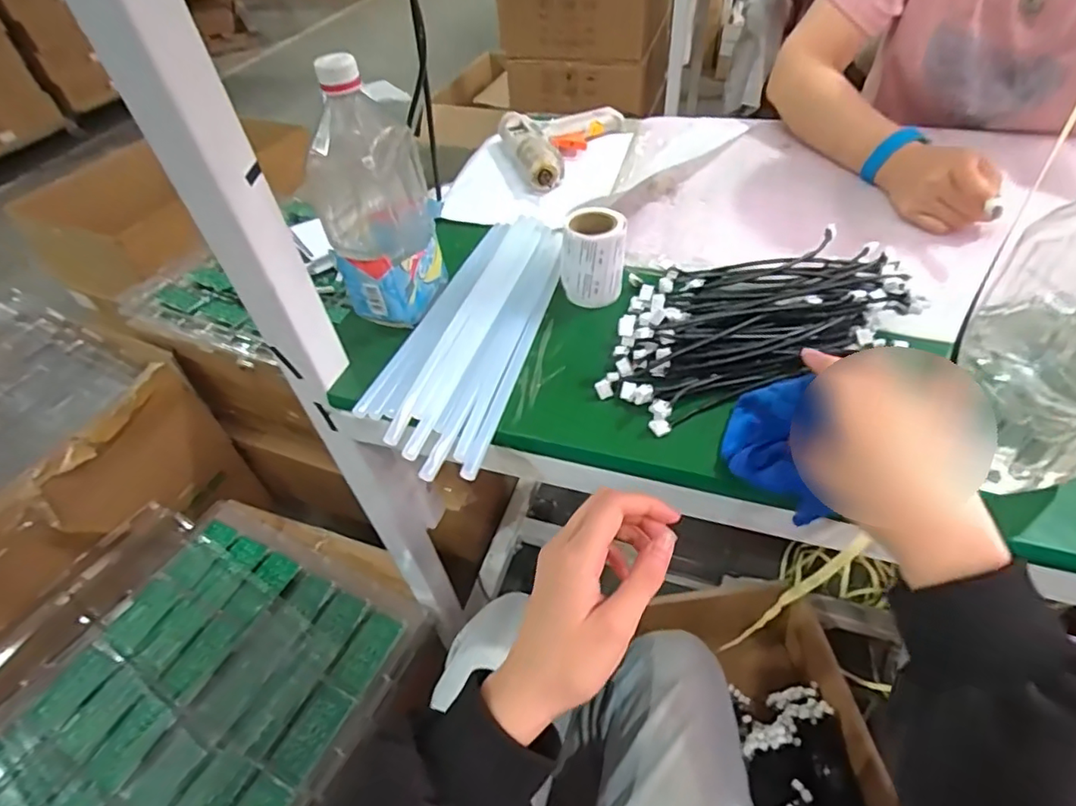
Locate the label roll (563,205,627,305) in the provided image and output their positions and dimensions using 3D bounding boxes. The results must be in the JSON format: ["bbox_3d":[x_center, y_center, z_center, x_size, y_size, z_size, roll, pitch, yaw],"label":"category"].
[{"bbox_3d":[0.051,-0.136,0.532,0.060,0.079,0.050,3,48,8],"label":"label roll"}]

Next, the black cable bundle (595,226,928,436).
[{"bbox_3d":[0.176,-0.080,0.496,0.278,0.045,0.171,-15,48,-9],"label":"black cable bundle"}]

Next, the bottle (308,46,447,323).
[{"bbox_3d":[-0.140,-0.172,0.488,0.096,0.199,0.078,-14,48,-7],"label":"bottle"}]

